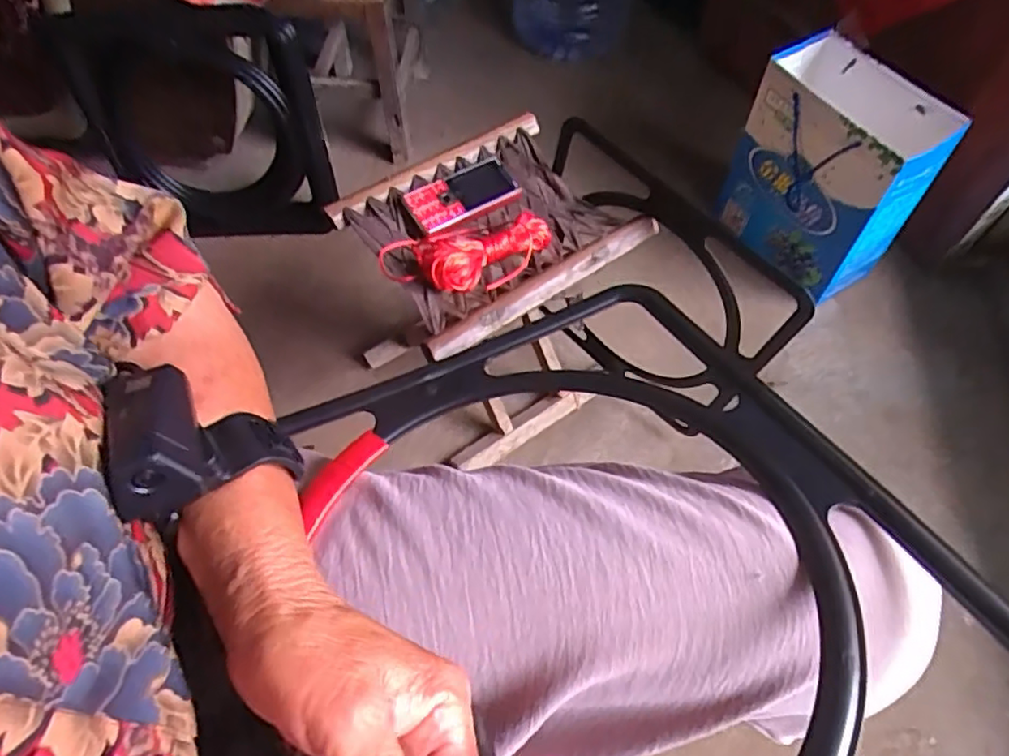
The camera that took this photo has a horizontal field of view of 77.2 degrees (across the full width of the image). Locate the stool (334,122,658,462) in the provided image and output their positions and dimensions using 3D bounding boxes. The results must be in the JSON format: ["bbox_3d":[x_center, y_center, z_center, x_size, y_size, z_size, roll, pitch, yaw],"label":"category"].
[{"bbox_3d":[-0.021,-0.091,0.809,0.304,0.336,0.250,-37,65,-19],"label":"stool"}]

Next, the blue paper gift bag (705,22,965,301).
[{"bbox_3d":[0.476,-0.312,0.950,0.134,0.269,0.264,-23,62,-13],"label":"blue paper gift bag"}]

